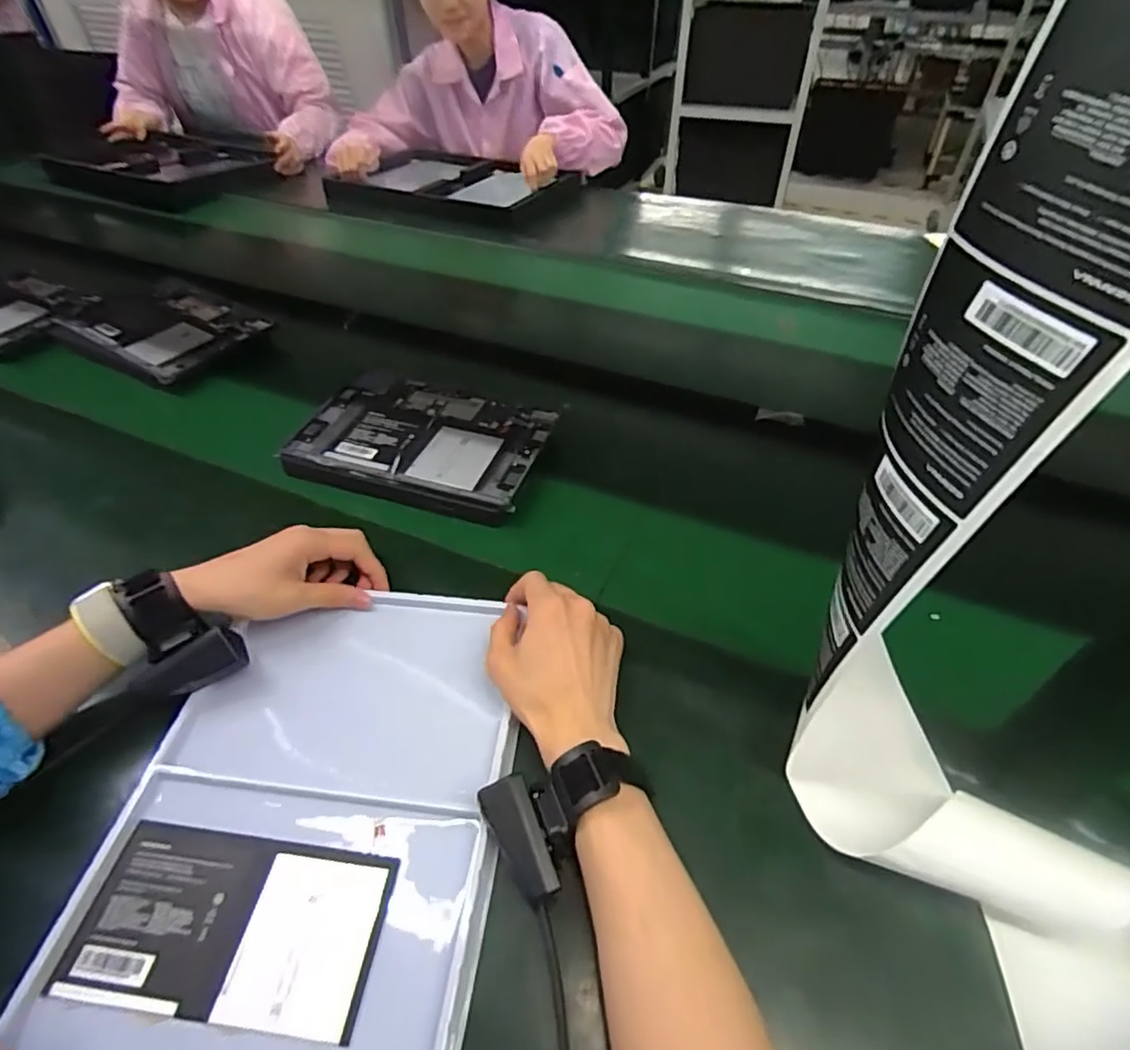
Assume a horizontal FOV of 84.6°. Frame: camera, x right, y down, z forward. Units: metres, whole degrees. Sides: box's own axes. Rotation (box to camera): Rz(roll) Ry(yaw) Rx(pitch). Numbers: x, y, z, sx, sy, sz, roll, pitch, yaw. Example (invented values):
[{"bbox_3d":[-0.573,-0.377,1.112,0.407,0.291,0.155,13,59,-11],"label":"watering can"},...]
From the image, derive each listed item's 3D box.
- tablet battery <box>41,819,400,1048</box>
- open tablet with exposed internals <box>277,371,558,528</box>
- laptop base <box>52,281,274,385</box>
[{"bbox_3d":[-0.193,0.231,0.360,0.171,0.007,0.089,5,46,6],"label":"tablet battery"},{"bbox_3d":[-0.149,-0.089,0.649,0.249,0.024,0.151,13,47,13],"label":"open tablet with exposed internals"},{"bbox_3d":[-0.551,-0.272,0.837,0.297,0.025,0.161,24,50,22],"label":"laptop base"}]

